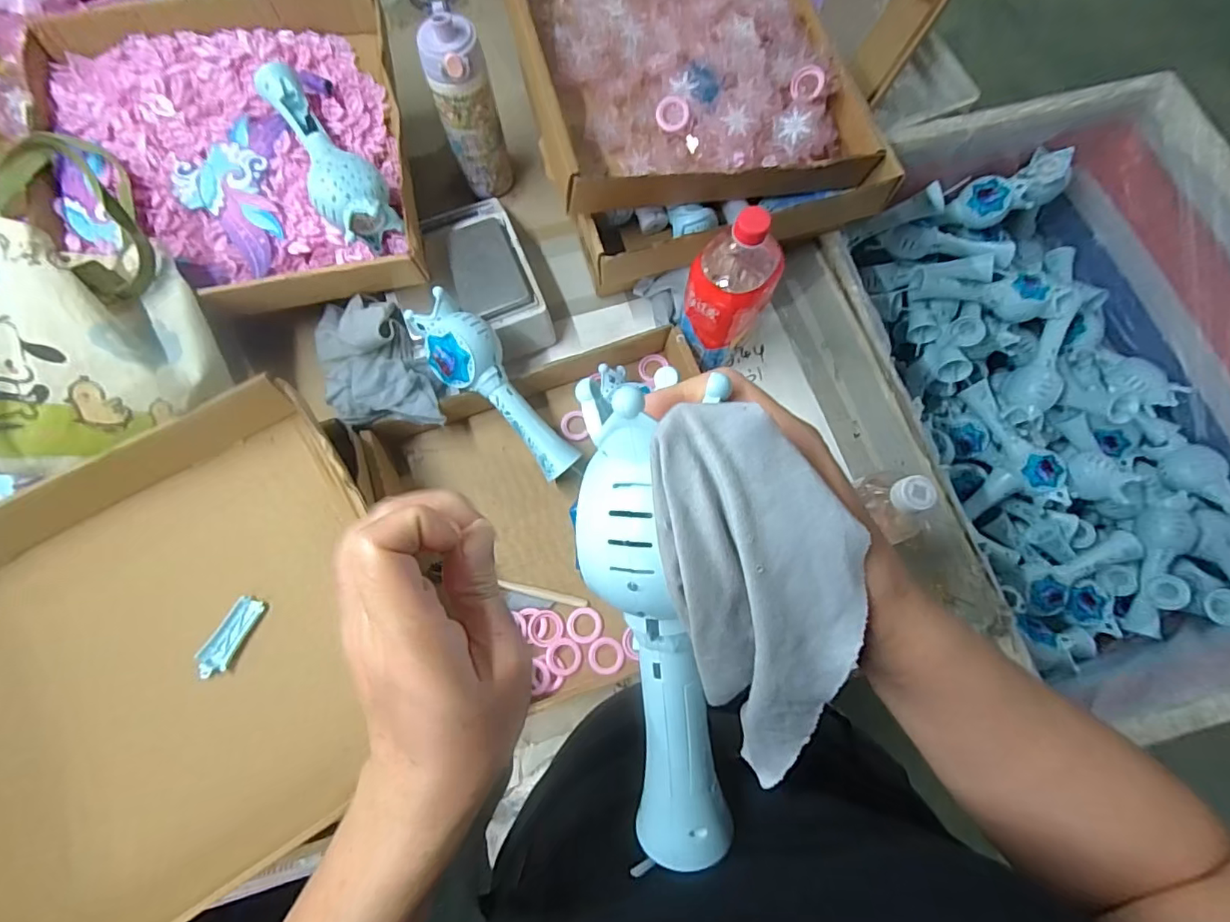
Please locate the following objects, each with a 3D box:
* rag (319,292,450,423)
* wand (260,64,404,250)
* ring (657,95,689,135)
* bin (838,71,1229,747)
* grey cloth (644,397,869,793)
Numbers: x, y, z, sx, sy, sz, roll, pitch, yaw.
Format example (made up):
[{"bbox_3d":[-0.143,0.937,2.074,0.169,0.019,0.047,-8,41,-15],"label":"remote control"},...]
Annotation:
[{"bbox_3d":[-0.275,-0.114,0.609,0.117,0.051,0.185,-22,75,-6],"label":"rag"},{"bbox_3d":[-0.332,-0.344,0.612,0.074,0.060,0.241,-35,77,-9],"label":"wand"},{"bbox_3d":[0.065,-0.392,0.613,0.036,0.004,0.039,2,105,6],"label":"ring"},{"bbox_3d":[0.715,-0.115,0.828,0.496,0.287,0.816,-14,74,-4],"label":"bin"},{"bbox_3d":[0.060,0.063,0.207,0.062,0.032,0.172,-18,110,-5],"label":"grey cloth"}]

